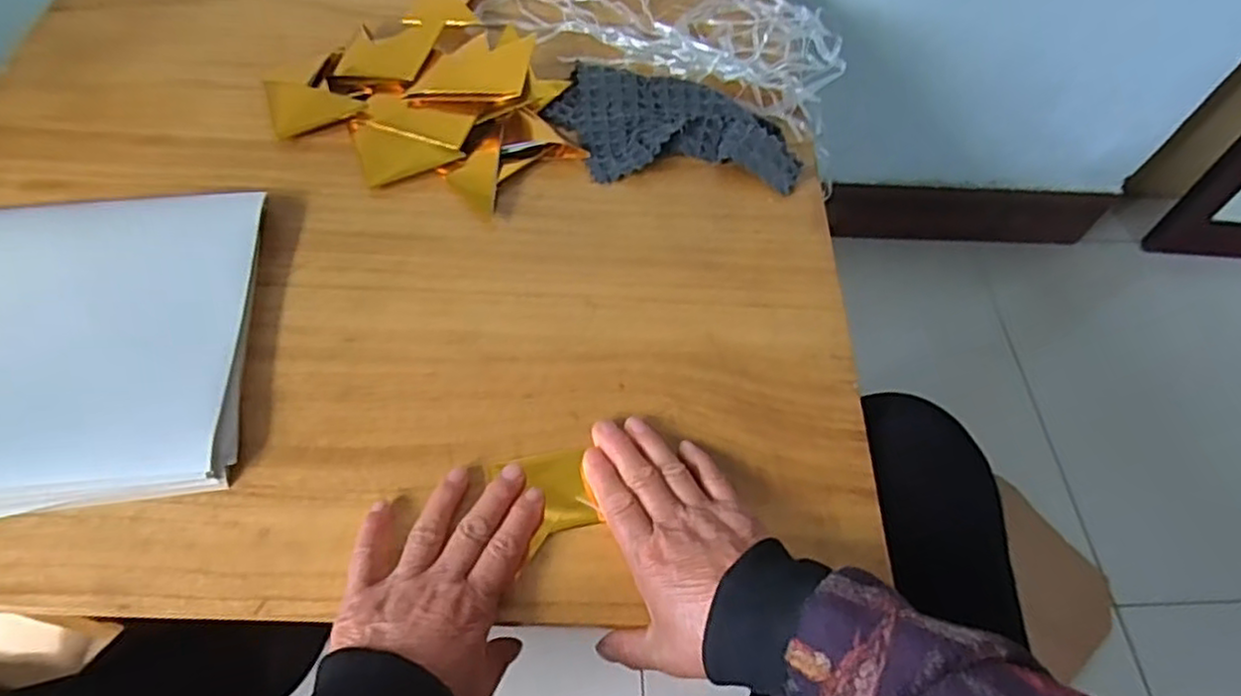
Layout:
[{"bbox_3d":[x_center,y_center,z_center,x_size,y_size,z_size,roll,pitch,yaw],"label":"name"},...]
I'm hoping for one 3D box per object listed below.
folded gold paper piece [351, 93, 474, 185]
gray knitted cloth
[{"bbox_3d":[-0.165,-0.174,0.559,0.091,0.019,0.082,-13,61,-12],"label":"folded gold paper piece"},{"bbox_3d":[0.043,-0.174,0.570,0.205,0.026,0.108,16,60,5],"label":"gray knitted cloth"}]

